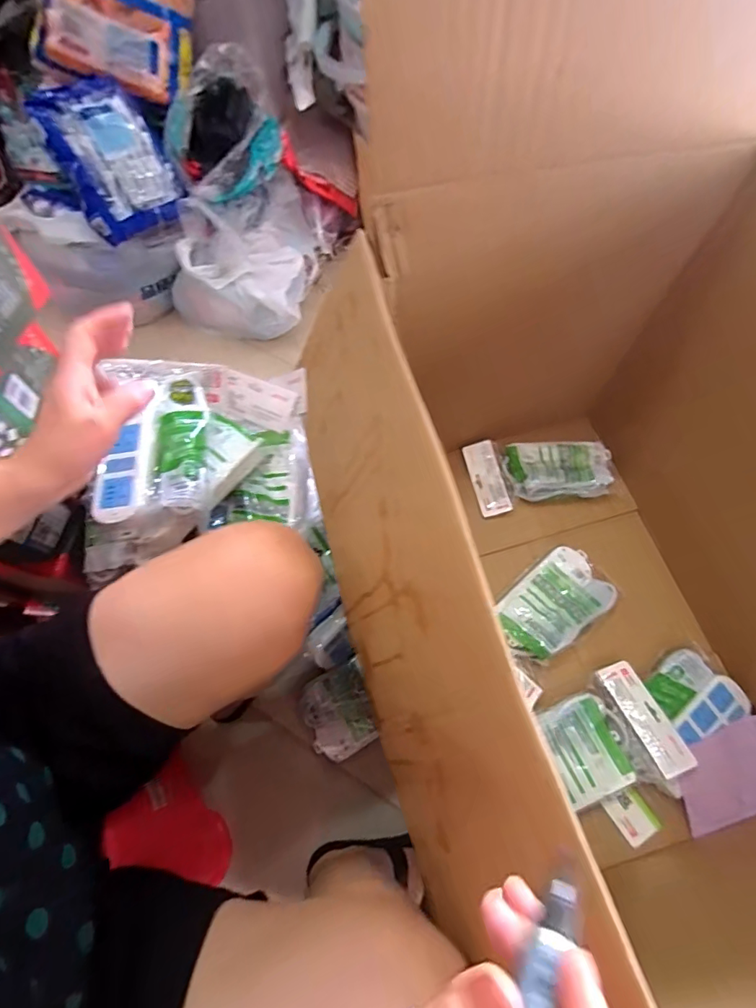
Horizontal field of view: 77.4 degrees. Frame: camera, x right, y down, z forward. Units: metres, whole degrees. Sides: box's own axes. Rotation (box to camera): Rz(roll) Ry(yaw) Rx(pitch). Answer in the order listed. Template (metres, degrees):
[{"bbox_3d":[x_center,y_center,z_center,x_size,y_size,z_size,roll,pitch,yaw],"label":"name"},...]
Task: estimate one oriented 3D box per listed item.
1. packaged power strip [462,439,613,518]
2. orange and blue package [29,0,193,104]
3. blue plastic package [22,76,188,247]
[{"bbox_3d":[0.302,-0.065,0.881,0.251,0.048,0.139,-9,67,-2],"label":"packaged power strip"},{"bbox_3d":[-0.445,-0.835,0.774,0.253,0.234,0.085,3,35,-17],"label":"orange and blue package"},{"bbox_3d":[-0.466,-0.602,0.829,0.176,0.224,0.052,-30,30,-12],"label":"blue plastic package"}]

